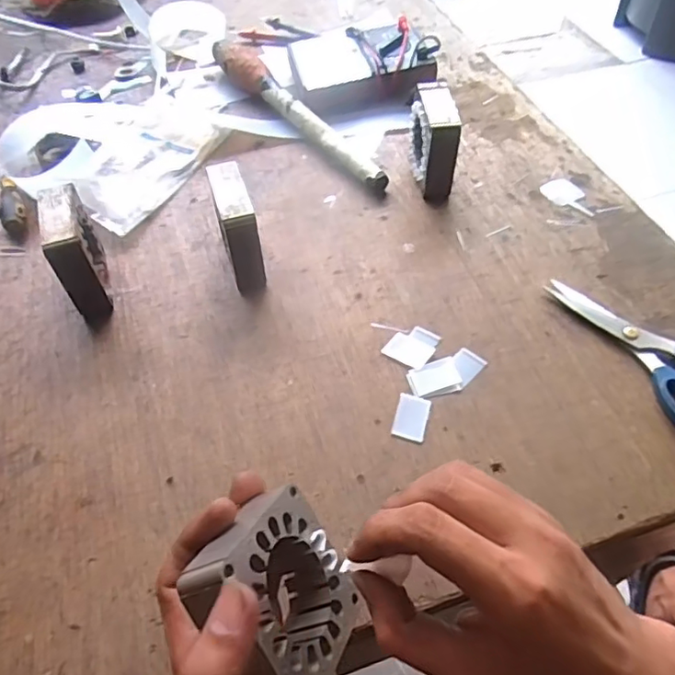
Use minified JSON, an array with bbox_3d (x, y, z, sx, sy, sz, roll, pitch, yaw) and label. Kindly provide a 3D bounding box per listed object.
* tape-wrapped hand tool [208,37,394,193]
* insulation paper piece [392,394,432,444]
[{"bbox_3d":[-0.047,-0.238,0.596,0.027,0.038,0.288,-32,59,-20],"label":"tape-wrapped hand tool"},{"bbox_3d":[0.051,0.055,0.392,0.022,0.005,0.033,13,55,11],"label":"insulation paper piece"}]

